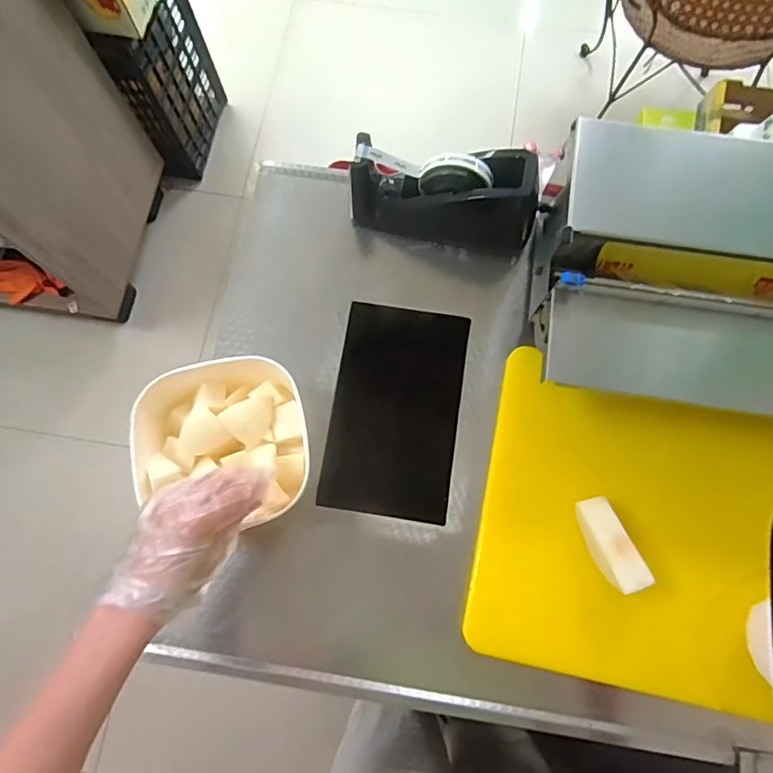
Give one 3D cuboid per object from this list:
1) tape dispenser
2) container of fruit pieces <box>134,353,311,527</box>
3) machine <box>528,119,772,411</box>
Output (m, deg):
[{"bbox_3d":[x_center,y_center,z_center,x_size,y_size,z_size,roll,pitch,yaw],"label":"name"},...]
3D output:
[{"bbox_3d":[0.063,-0.199,0.556,0.197,0.107,0.059,6,76,1],"label":"tape dispenser"},{"bbox_3d":[-0.166,0.057,0.537,0.166,0.060,0.168,-14,76,-3],"label":"container of fruit pieces"},{"bbox_3d":[0.407,-0.104,0.535,0.483,0.138,0.284,10,76,2],"label":"machine"}]

